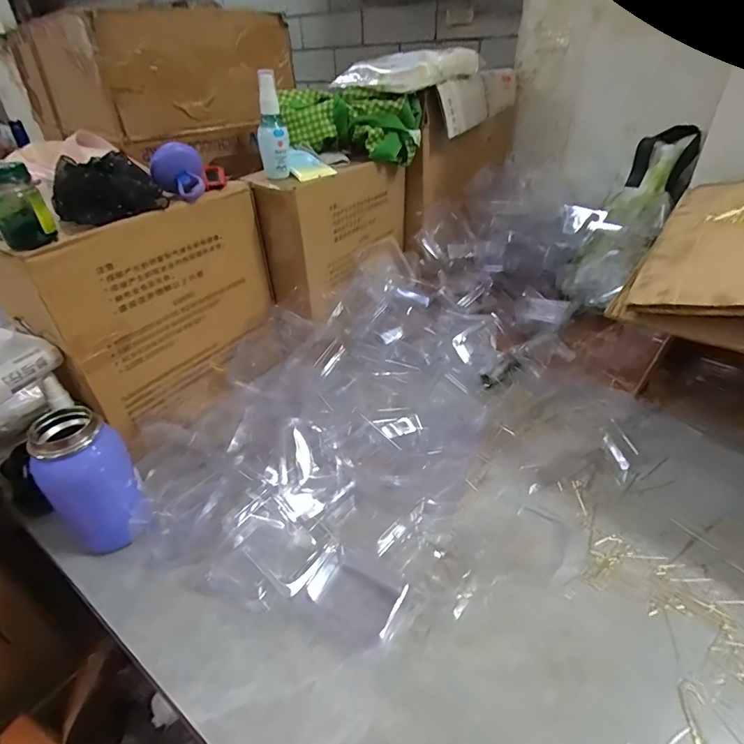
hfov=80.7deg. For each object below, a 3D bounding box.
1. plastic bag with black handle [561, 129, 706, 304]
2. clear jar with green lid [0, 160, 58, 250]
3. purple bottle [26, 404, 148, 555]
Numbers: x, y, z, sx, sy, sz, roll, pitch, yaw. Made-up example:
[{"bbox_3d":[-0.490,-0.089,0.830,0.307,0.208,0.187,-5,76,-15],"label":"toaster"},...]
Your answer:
[{"bbox_3d":[0.448,-0.273,0.749,0.099,0.337,0.071,36,11,39],"label":"plastic bag with black handle"},{"bbox_3d":[-0.312,-0.145,0.384,0.044,0.064,0.037,-25,41,-29],"label":"clear jar with green lid"},{"bbox_3d":[-0.268,0.104,0.419,0.071,0.128,0.065,-29,43,-32],"label":"purple bottle"}]

